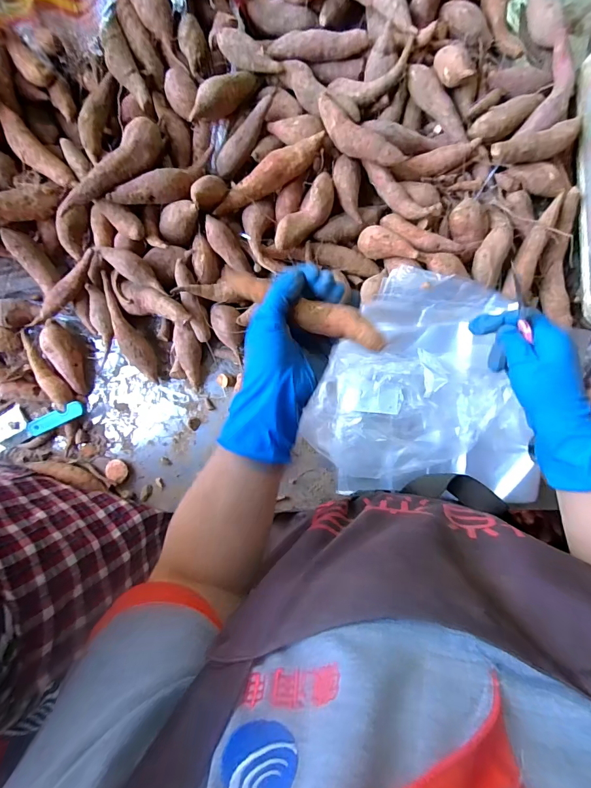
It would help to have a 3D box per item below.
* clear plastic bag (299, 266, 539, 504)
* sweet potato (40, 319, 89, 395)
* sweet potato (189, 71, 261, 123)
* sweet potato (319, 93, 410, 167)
[{"bbox_3d":[0.149,-0.007,0.466,0.261,0.056,0.265,-1,89,4],"label":"clear plastic bag"},{"bbox_3d":[-0.313,-0.050,0.522,0.037,0.033,0.104,-22,104,4],"label":"sweet potato"},{"bbox_3d":[-0.083,-0.366,0.462,0.033,0.031,0.112,42,67,4],"label":"sweet potato"},{"bbox_3d":[0.070,-0.305,0.458,0.125,0.033,0.034,42,92,4],"label":"sweet potato"}]

